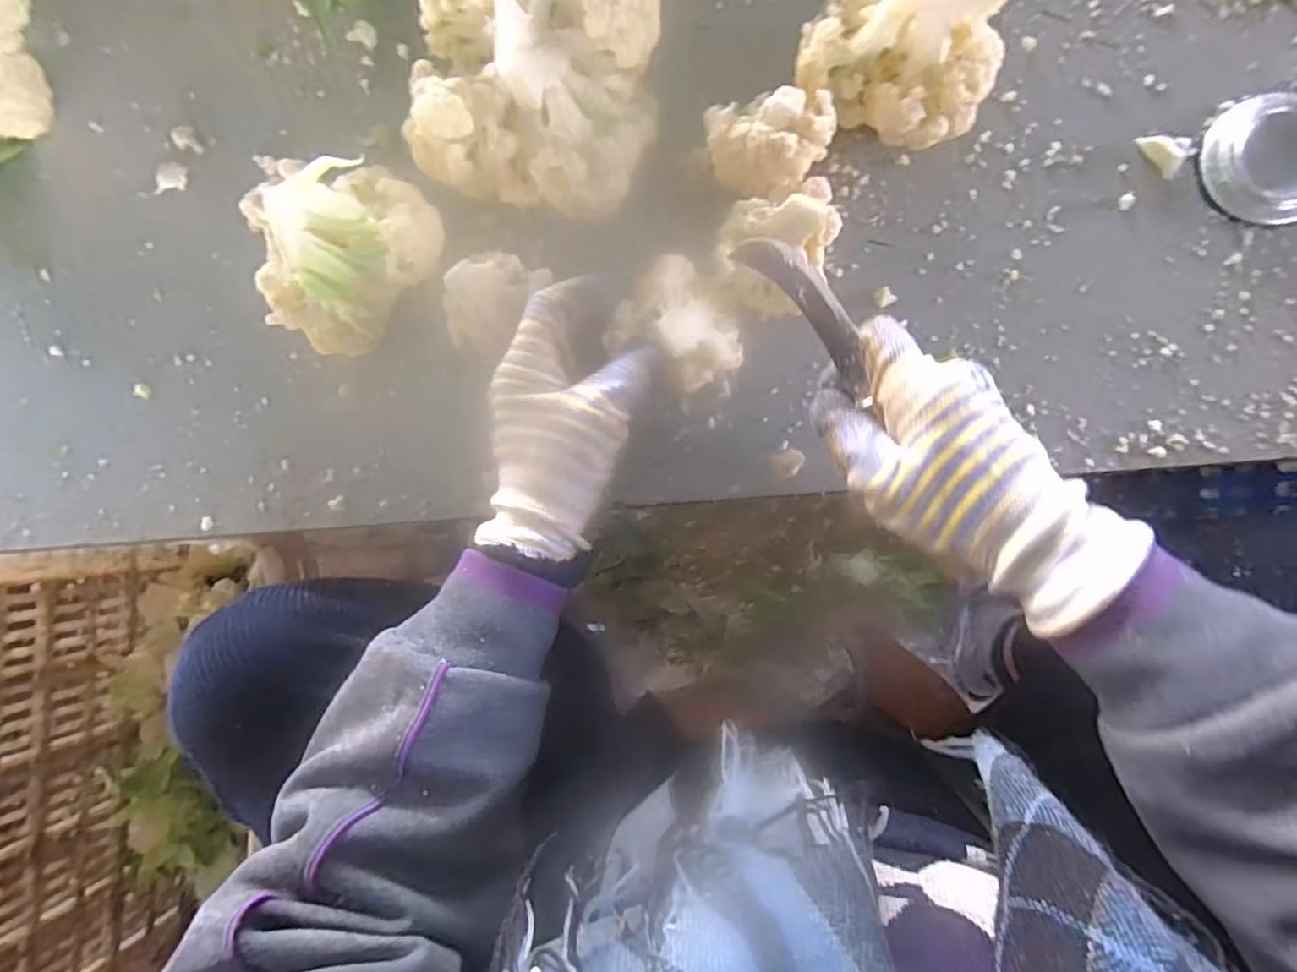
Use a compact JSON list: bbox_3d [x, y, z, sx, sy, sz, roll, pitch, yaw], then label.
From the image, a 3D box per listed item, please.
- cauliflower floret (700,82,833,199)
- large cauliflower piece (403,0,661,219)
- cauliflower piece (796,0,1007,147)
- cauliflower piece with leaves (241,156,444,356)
[{"bbox_3d":[0.062,-0.172,0.326,0.063,0.044,0.050,6,89,9],"label":"cauliflower floret"},{"bbox_3d":[-0.056,-0.209,0.320,0.116,0.093,0.114,0,88,9],"label":"large cauliflower piece"},{"bbox_3d":[0.121,-0.206,0.301,0.090,0.077,0.062,31,93,9],"label":"cauliflower piece"},{"bbox_3d":[-0.162,-0.121,0.336,0.068,0.087,0.105,37,94,8],"label":"cauliflower piece with leaves"}]

